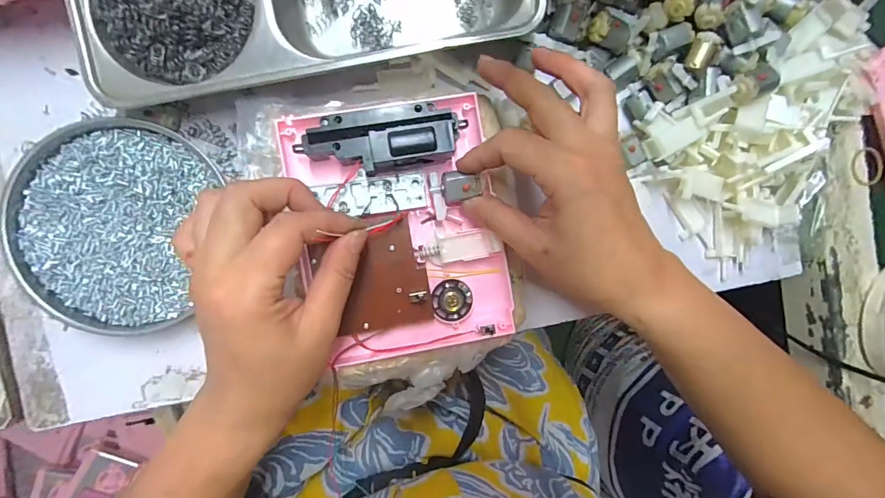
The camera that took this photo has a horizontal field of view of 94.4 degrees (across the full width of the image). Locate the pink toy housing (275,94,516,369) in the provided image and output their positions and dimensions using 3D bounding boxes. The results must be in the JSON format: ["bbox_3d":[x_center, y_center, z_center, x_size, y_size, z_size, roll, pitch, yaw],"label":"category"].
[{"bbox_3d":[-0.025,-0.012,0.264,0.131,0.039,0.164,-12,95,-6],"label":"pink toy housing"}]

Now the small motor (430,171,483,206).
[{"bbox_3d":[0.010,-0.038,0.263,0.030,0.012,0.020,5,93,-7],"label":"small motor"}]

